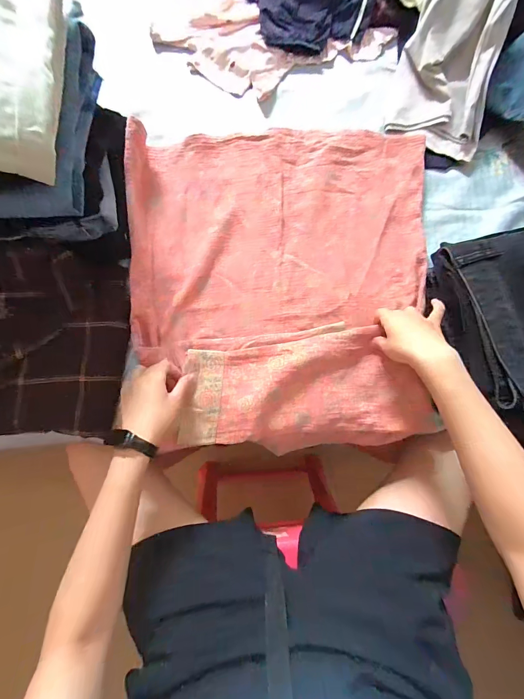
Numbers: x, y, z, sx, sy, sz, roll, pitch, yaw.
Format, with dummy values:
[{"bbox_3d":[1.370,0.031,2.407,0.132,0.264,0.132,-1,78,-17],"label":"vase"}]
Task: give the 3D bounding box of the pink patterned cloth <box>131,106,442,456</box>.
[{"bbox_3d":[0.033,-0.110,0.503,0.455,0.047,0.511,-2,81,-3],"label":"pink patterned cloth"}]

